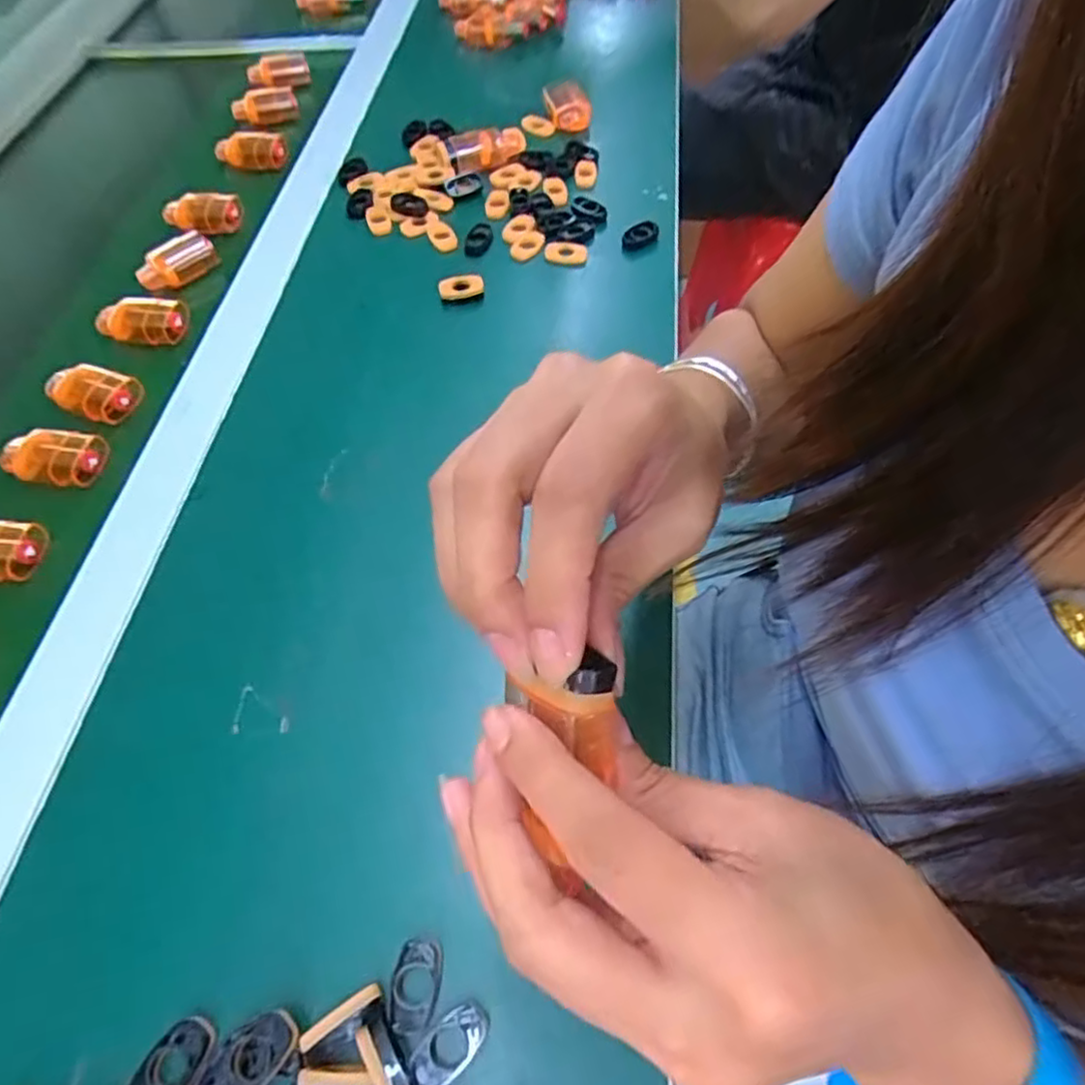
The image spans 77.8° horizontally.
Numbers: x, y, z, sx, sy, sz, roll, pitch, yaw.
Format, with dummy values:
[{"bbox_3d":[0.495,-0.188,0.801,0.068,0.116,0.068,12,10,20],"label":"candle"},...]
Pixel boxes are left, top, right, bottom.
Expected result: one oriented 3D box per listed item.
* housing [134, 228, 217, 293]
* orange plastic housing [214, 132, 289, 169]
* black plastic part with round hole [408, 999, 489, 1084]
[{"bbox_3d":[-0.285,-0.215,0.523,0.058,0.029,0.027,-41,65,-20],"label":"housing"},{"bbox_3d":[-0.262,-0.353,0.601,0.061,0.027,0.022,11,59,9],"label":"orange plastic housing"},{"bbox_3d":[-0.036,0.198,0.265,0.035,0.004,0.018,-29,64,-36],"label":"black plastic part with round hole"}]

